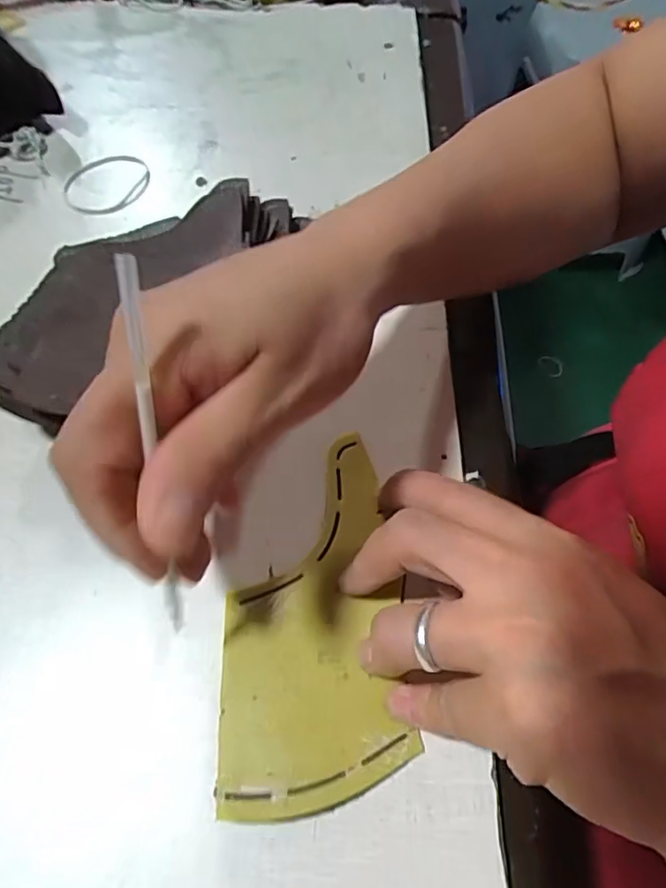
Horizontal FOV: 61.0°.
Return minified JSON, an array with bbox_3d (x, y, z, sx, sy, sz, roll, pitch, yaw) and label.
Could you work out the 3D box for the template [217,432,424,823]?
[{"bbox_3d":[-0.009,0.065,0.231,0.069,0.004,0.142,-2,60,-5],"label":"template"}]

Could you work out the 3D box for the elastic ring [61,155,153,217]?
[{"bbox_3d":[-0.147,-0.170,0.367,0.054,0.004,0.055,-11,60,-7],"label":"elastic ring"}]

